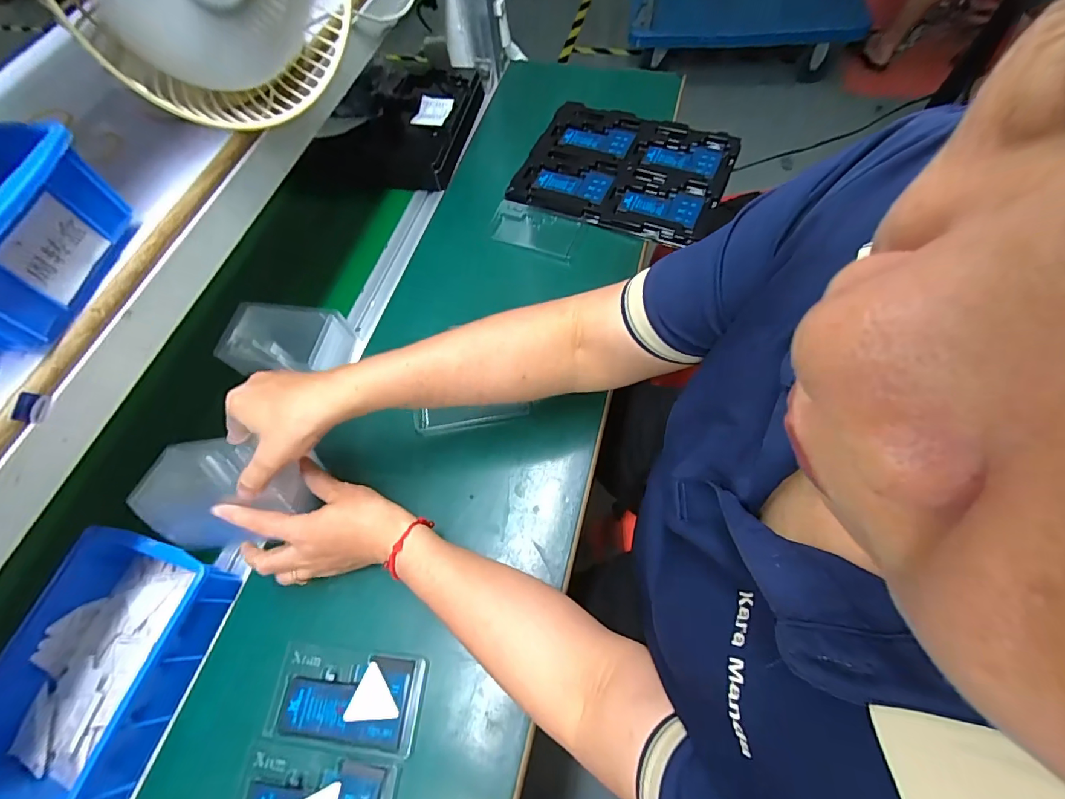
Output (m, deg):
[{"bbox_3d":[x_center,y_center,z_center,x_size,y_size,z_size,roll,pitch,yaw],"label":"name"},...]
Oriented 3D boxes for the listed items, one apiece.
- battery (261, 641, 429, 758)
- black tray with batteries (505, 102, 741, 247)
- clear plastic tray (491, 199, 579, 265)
[{"bbox_3d":[-0.158,0.254,0.389,0.127,0.007,0.070,4,64,7],"label":"battery"},{"bbox_3d":[0.128,-0.325,0.640,0.271,0.029,0.207,18,67,14],"label":"black tray with batteries"},{"bbox_3d":[0.001,-0.229,0.618,0.121,0.017,0.068,18,67,13],"label":"clear plastic tray"}]

